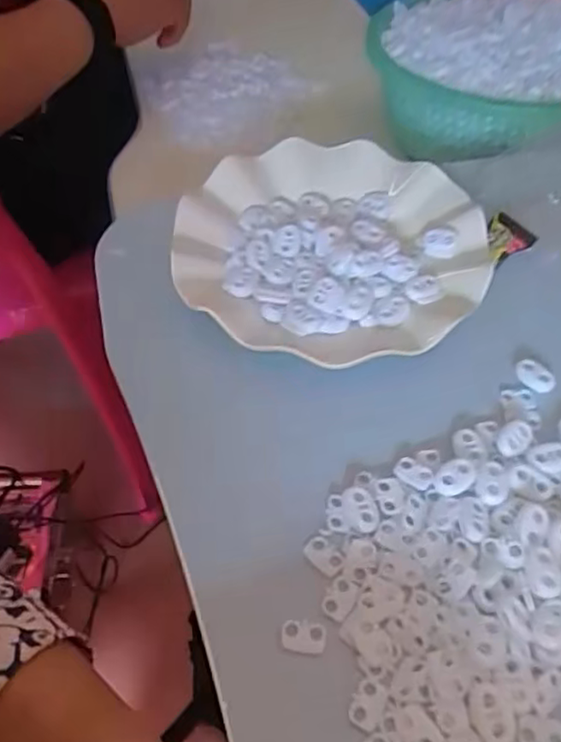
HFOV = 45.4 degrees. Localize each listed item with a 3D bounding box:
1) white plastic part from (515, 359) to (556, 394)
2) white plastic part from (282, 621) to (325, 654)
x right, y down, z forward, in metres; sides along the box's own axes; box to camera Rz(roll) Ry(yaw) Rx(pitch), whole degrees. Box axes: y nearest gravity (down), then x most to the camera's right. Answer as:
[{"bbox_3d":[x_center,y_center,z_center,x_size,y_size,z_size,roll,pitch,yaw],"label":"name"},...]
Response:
[{"bbox_3d":[0.137,0.002,0.361,0.016,0.004,0.022,-32,54,-22],"label":"white plastic part"},{"bbox_3d":[0.009,0.110,0.277,0.018,0.004,0.011,4,49,7],"label":"white plastic part"}]

